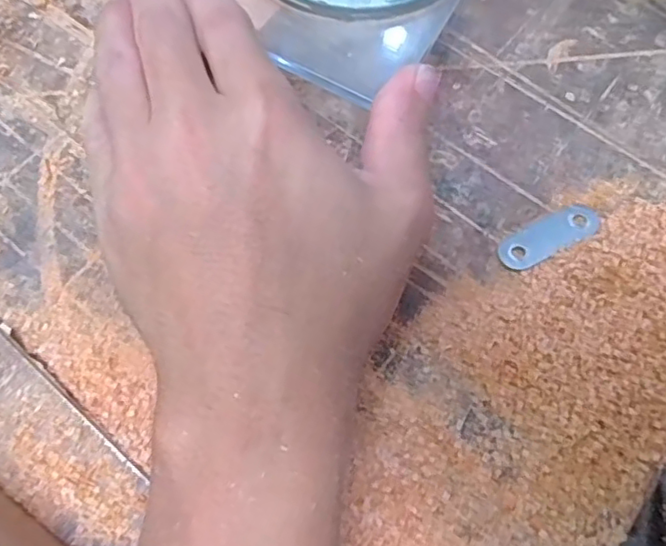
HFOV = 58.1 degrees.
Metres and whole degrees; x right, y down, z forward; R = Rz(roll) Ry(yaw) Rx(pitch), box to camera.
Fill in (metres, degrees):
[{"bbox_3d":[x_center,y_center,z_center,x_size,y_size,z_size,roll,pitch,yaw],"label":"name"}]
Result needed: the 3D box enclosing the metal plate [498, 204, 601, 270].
[{"bbox_3d":[0.088,-0.016,0.241,0.044,0.004,0.016,-27,73,-11],"label":"metal plate"}]

